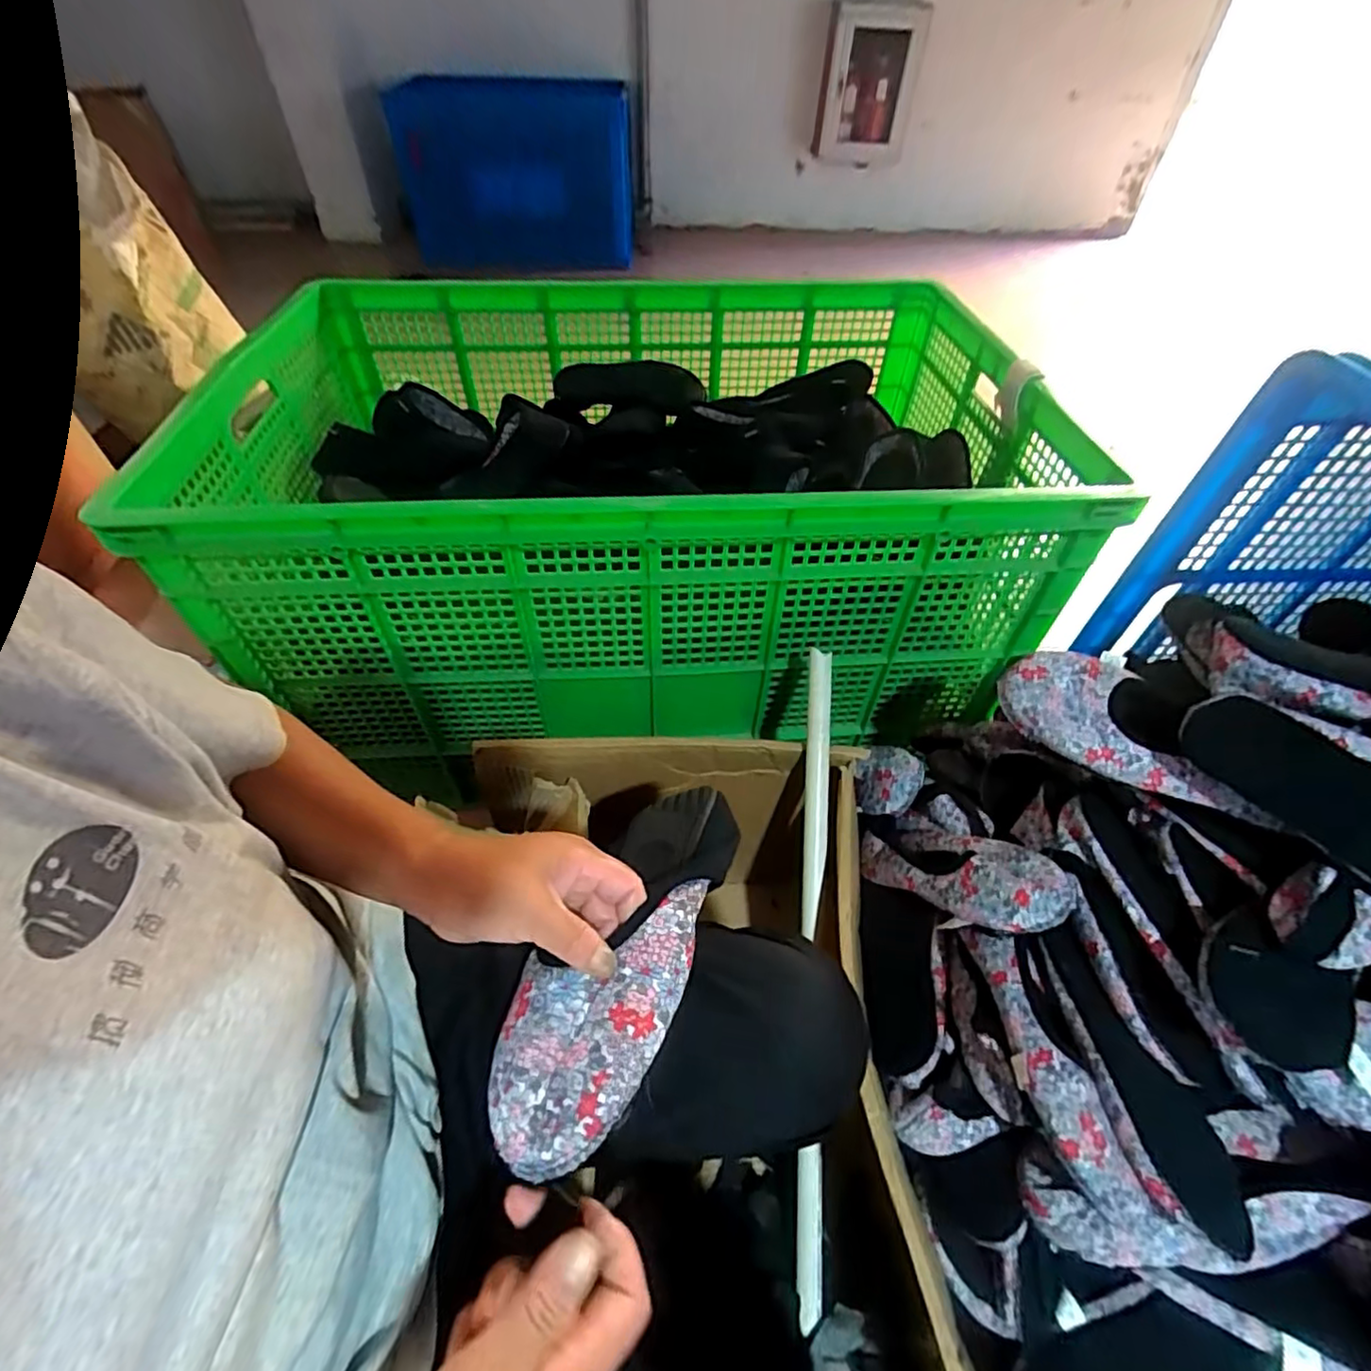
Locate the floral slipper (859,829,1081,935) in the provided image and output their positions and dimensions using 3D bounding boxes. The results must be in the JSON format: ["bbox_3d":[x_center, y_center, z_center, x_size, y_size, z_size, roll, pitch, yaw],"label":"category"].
[{"bbox_3d":[0.264,0.181,0.621,0.091,0.232,0.045,-25,95,-21],"label":"floral slipper"}]

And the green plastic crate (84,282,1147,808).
[{"bbox_3d":[-0.071,-0.322,0.935,1.027,0.350,0.698,-1,49,-2],"label":"green plastic crate"}]

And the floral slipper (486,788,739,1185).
[{"bbox_3d":[-0.035,0.144,0.378,0.089,0.041,0.243,17,42,13],"label":"floral slipper"}]

